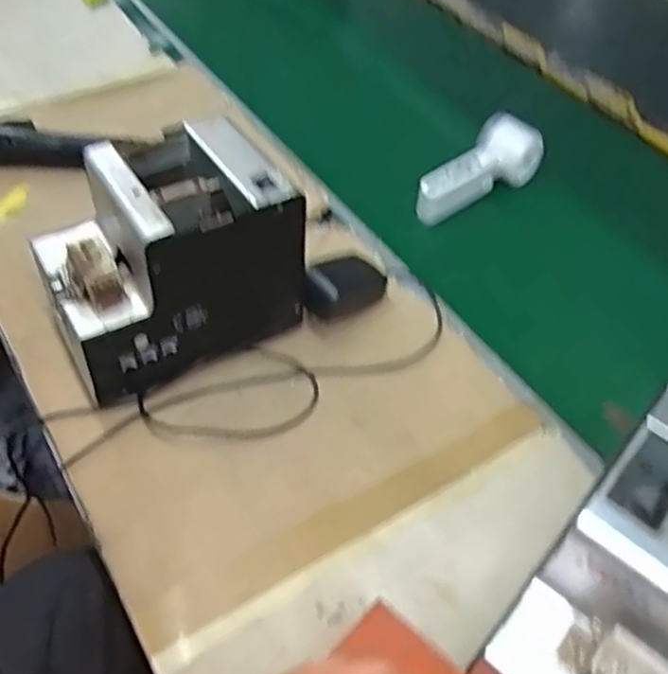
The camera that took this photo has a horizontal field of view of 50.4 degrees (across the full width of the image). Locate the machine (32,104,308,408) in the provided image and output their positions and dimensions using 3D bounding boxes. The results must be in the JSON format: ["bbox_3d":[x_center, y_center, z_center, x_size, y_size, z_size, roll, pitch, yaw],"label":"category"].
[{"bbox_3d":[-0.133,-0.064,0.564,0.174,0.147,0.130,-24,55,-26],"label":"machine"}]

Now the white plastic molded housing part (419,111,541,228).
[{"bbox_3d":[0.158,-0.180,0.758,0.053,0.067,0.159,38,55,26],"label":"white plastic molded housing part"}]

